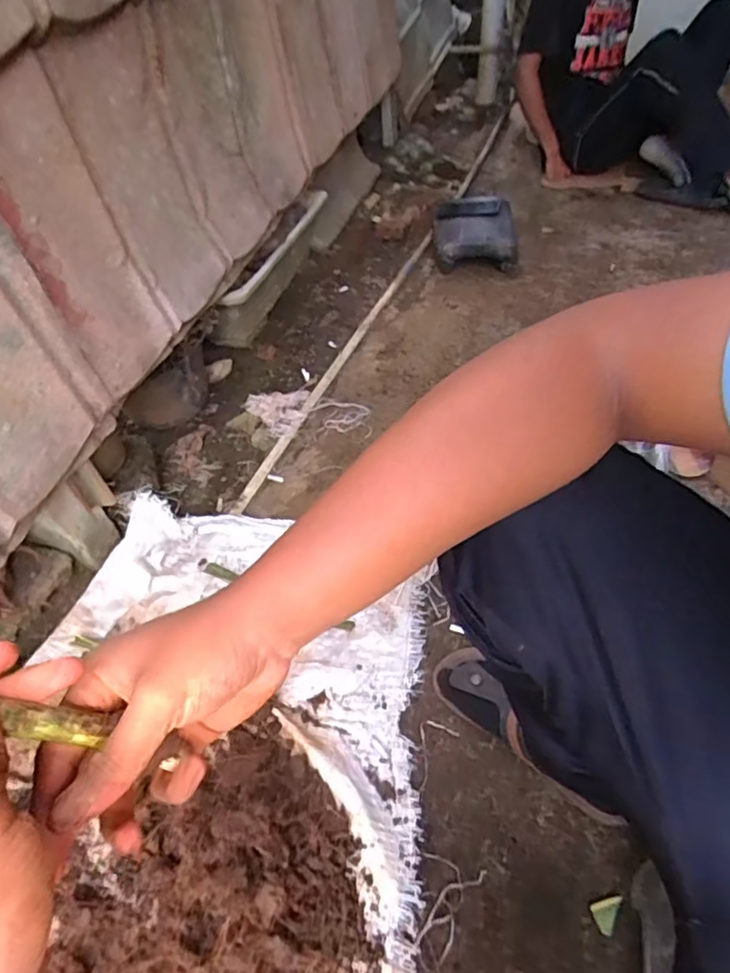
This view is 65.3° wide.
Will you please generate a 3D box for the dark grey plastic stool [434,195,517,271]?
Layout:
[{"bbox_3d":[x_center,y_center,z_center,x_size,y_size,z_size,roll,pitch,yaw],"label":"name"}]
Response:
[{"bbox_3d":[0.291,-0.679,1.528,0.207,0.104,0.271,0,49,6],"label":"dark grey plastic stool"}]

